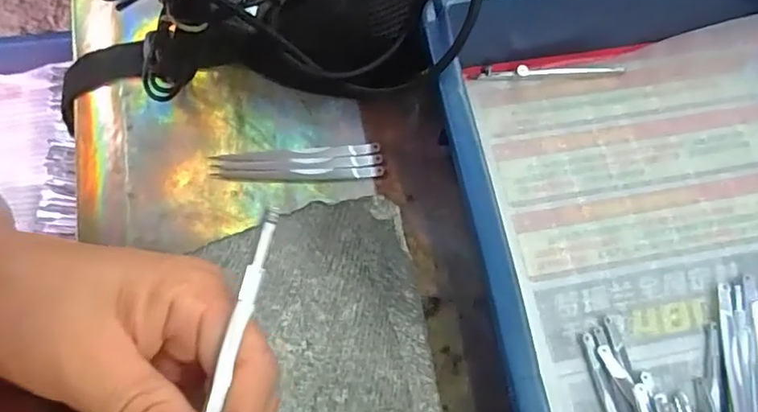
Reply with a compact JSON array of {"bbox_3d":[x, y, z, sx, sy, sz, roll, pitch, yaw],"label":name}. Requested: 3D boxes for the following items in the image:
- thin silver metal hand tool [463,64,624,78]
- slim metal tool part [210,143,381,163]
[{"bbox_3d":[0.117,-0.093,0.368,0.111,0.010,0.007,-2,71,-4],"label":"thin silver metal hand tool"},{"bbox_3d":[-0.053,-0.034,0.346,0.106,0.004,0.008,-6,71,-5],"label":"slim metal tool part"}]

